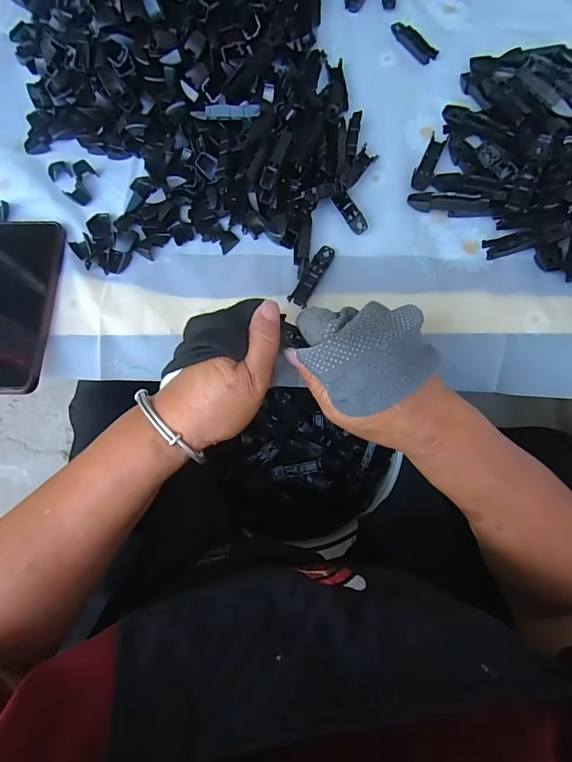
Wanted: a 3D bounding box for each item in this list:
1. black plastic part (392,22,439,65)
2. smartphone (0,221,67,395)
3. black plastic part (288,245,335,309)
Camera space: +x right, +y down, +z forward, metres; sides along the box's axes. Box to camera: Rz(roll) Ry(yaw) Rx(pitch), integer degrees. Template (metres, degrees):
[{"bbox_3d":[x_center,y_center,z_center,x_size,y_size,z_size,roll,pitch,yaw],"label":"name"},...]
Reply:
[{"bbox_3d":[0.137,-0.367,0.438,0.020,0.006,0.064,-34,76,-8],"label":"black plastic part"},{"bbox_3d":[-0.254,-0.073,0.368,0.084,0.007,0.170,4,74,-1],"label":"smartphone"},{"bbox_3d":[0.025,-0.095,0.363,0.016,0.008,0.062,27,77,9],"label":"black plastic part"}]

